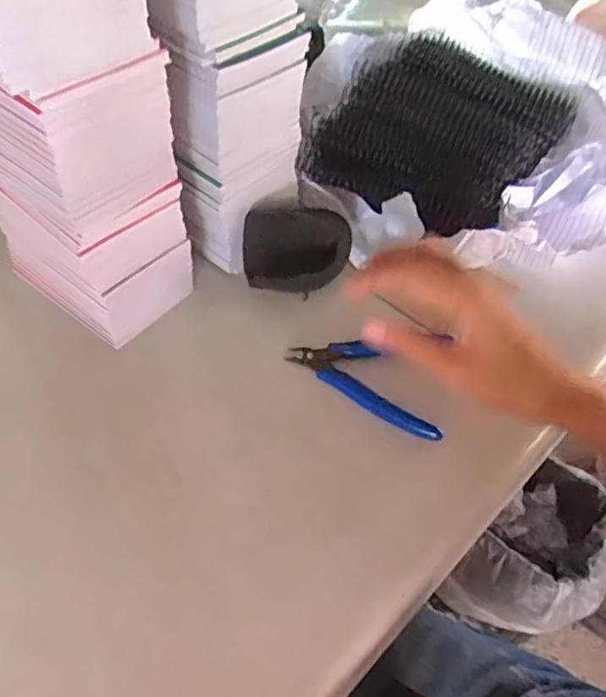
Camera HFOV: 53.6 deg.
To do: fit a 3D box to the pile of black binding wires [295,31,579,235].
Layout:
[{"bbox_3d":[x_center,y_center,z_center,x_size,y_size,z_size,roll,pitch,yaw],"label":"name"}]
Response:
[{"bbox_3d":[0.118,-0.194,0.524,0.184,0.070,0.195,28,57,19],"label":"pile of black binding wires"}]

